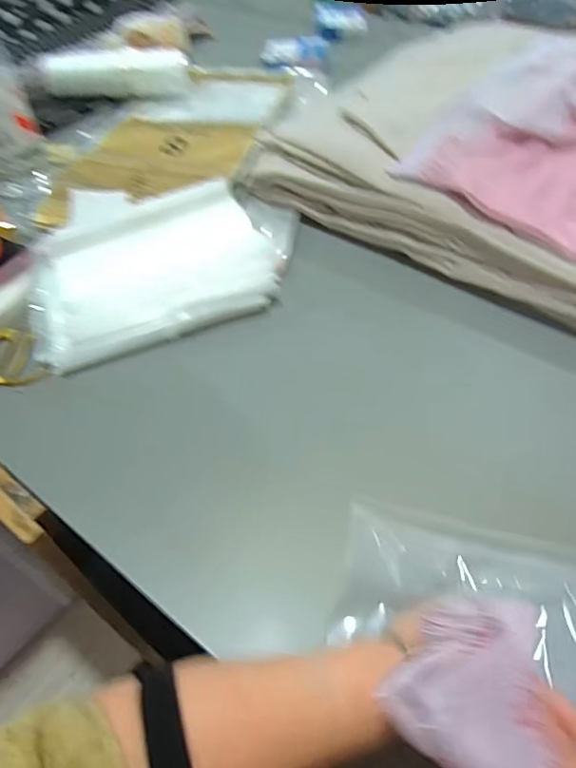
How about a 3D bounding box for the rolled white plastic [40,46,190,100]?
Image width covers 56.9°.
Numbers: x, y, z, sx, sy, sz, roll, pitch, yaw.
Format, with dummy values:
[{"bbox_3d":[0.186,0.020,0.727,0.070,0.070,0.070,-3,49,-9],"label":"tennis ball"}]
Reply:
[{"bbox_3d":[-0.294,-0.539,0.916,0.237,0.054,0.074,-9,52,-6],"label":"rolled white plastic"}]

